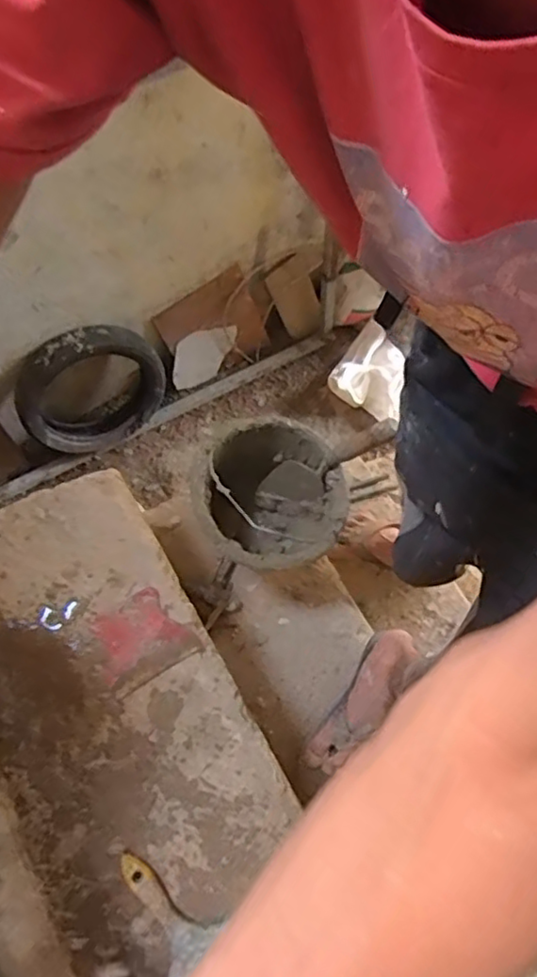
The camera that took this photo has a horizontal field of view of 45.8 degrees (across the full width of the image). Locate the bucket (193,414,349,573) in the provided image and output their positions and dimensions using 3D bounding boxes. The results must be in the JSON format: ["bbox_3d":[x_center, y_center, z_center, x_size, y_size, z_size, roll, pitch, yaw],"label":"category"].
[{"bbox_3d":[0.005,0.017,1.046,0.234,0.168,0.237,0,69,-1],"label":"bucket"}]

